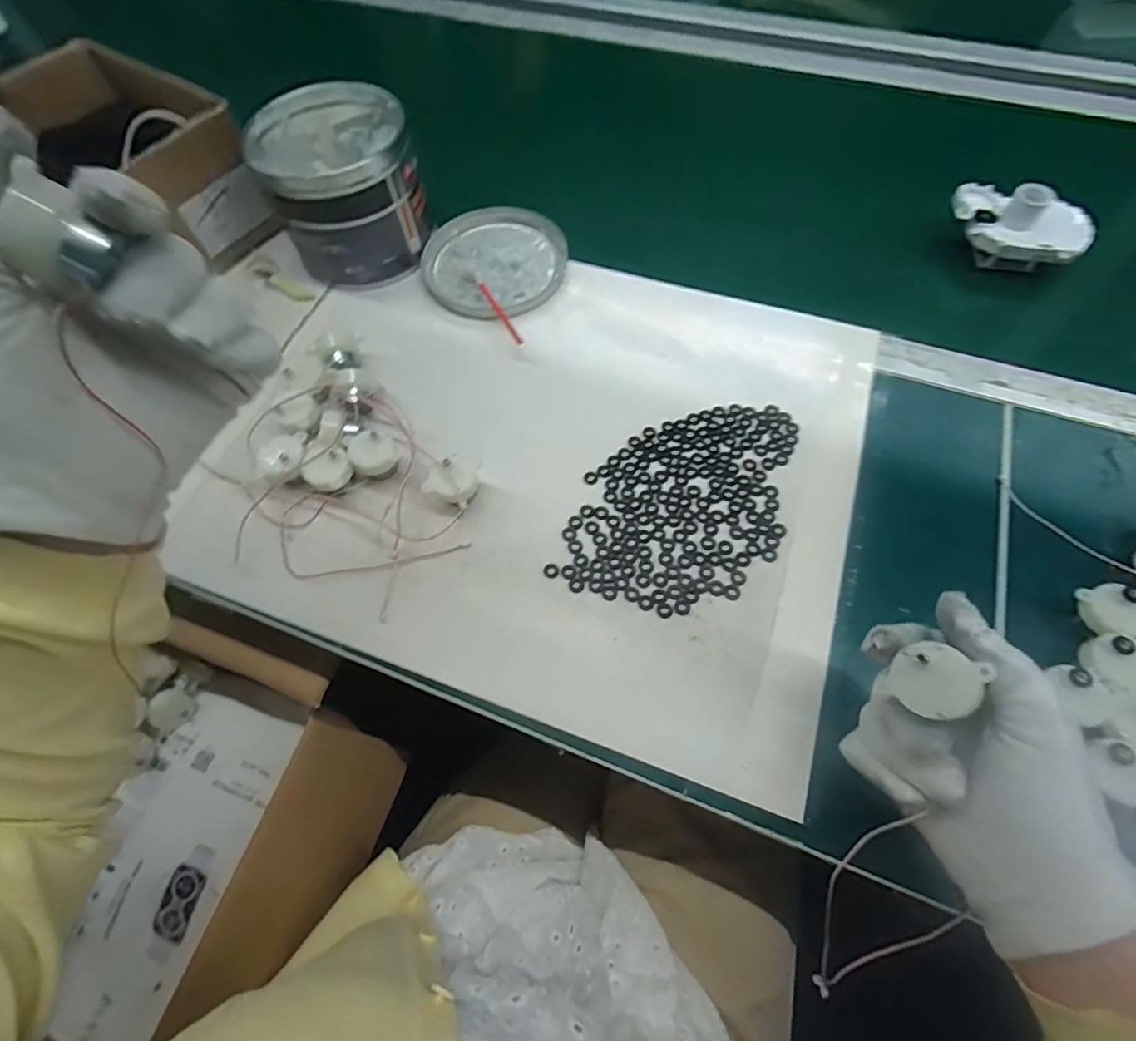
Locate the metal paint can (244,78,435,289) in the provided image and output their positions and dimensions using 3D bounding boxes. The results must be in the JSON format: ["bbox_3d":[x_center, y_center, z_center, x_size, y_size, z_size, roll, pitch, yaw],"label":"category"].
[{"bbox_3d":[-0.197,-0.296,0.473,0.126,0.102,0.136,-1,63,2],"label":"metal paint can"}]

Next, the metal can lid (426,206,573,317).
[{"bbox_3d":[-0.064,-0.246,0.494,0.126,0.011,0.146,18,65,11],"label":"metal can lid"}]

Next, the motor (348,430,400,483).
[{"bbox_3d":[-0.141,-0.048,0.391,0.032,0.023,0.031,-1,63,2],"label":"motor"}]

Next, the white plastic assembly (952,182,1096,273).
[{"bbox_3d":[0.382,-0.251,0.456,0.107,0.056,0.047,36,70,18],"label":"white plastic assembly"}]

